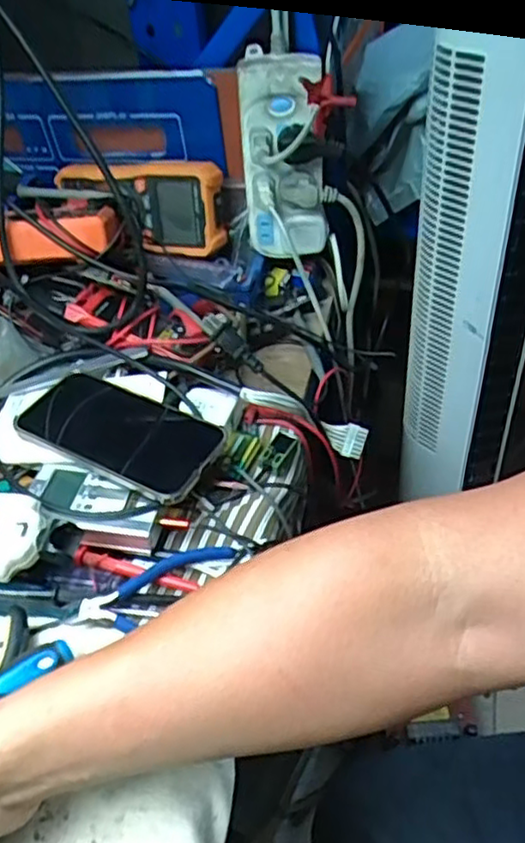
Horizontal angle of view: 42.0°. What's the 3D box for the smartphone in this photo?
[{"bbox_3d":[-0.111,0.005,0.537,0.157,0.014,0.082,20,50,21],"label":"smartphone"}]

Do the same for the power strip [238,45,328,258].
[{"bbox_3d":[0.020,-0.233,0.631,0.080,0.186,0.064,29,54,31],"label":"power strip"}]

